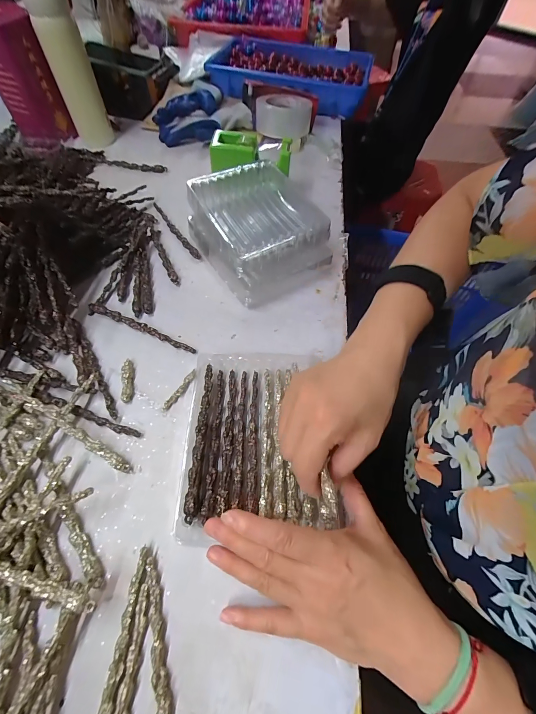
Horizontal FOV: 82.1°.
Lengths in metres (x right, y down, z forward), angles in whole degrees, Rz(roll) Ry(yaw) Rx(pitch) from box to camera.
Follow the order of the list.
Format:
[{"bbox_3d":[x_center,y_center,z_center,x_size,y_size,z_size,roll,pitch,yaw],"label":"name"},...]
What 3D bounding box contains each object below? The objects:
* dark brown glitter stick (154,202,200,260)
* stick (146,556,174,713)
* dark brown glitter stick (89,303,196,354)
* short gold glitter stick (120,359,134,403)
[{"bbox_3d":[-0.144,-0.198,0.475,0.013,0.011,0.145,-29,65,-19],"label":"dark brown glitter stick"},{"bbox_3d":[-0.076,0.231,0.218,0.013,0.008,0.151,-12,61,-11],"label":"stick"},{"bbox_3d":[-0.157,-0.037,0.379,0.152,0.010,0.011,22,60,9],"label":"dark brown glitter stick"},{"bbox_3d":[-0.157,0.025,0.341,0.012,0.007,0.053,-9,60,-9],"label":"short gold glitter stick"}]

